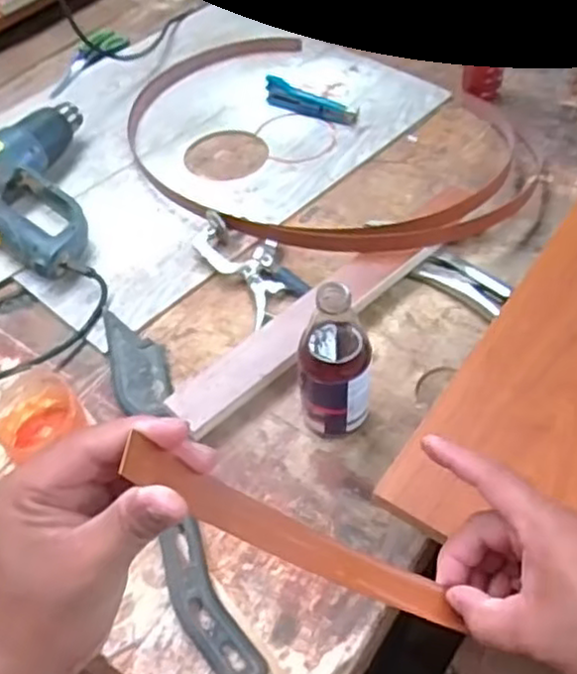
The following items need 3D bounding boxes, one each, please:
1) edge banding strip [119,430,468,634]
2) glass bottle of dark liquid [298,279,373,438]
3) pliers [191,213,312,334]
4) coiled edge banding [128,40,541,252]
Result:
[{"bbox_3d":[0.008,0.101,0.345,0.202,0.016,0.021,33,46,-26],"label":"edge banding strip"},{"bbox_3d":[0.039,0.025,0.596,0.059,0.161,0.049,-2,51,3],"label":"glass bottle of dark liquid"},{"bbox_3d":[-0.042,-0.083,0.778,0.080,0.037,0.163,-27,54,-17],"label":"pliers"},{"bbox_3d":[0.048,-0.287,0.922,0.539,0.036,0.450,6,52,10],"label":"coiled edge banding"}]

